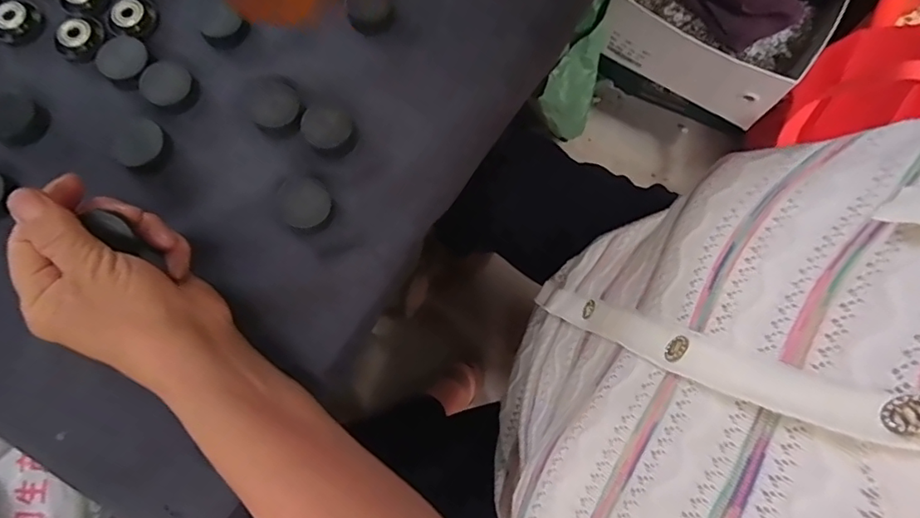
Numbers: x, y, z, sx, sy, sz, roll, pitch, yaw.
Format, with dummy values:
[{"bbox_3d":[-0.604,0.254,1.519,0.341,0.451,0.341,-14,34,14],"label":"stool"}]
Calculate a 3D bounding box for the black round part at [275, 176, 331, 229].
[{"bbox_3d":[-0.097,-0.035,0.328,0.030,0.013,0.031,0,75,0],"label":"black round part"}]

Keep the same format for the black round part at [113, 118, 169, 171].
[{"bbox_3d":[-0.205,-0.074,0.340,0.032,0.011,0.034,0,75,0],"label":"black round part"}]

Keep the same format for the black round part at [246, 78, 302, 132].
[{"bbox_3d":[-0.122,-0.101,0.349,0.032,0.009,0.037,-40,79,-10],"label":"black round part"}]

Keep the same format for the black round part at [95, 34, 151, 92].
[{"bbox_3d":[-0.226,-0.133,0.356,0.037,0.008,0.032,34,78,8],"label":"black round part"}]

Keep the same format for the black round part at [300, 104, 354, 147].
[{"bbox_3d":[-0.087,-0.087,0.345,0.030,0.010,0.035,-12,75,-4],"label":"black round part"}]

